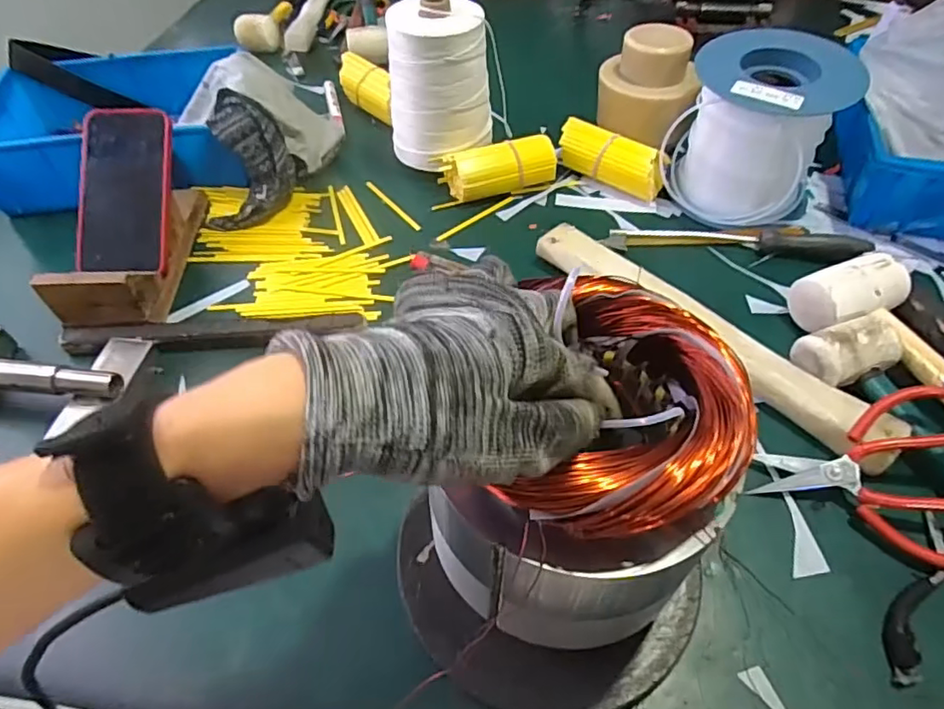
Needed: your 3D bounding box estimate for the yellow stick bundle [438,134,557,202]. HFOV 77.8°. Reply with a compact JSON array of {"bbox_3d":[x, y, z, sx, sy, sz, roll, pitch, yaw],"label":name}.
[{"bbox_3d":[0.031,-0.204,0.652,0.129,0.047,0.047,-11,52,-8],"label":"yellow stick bundle"}]

